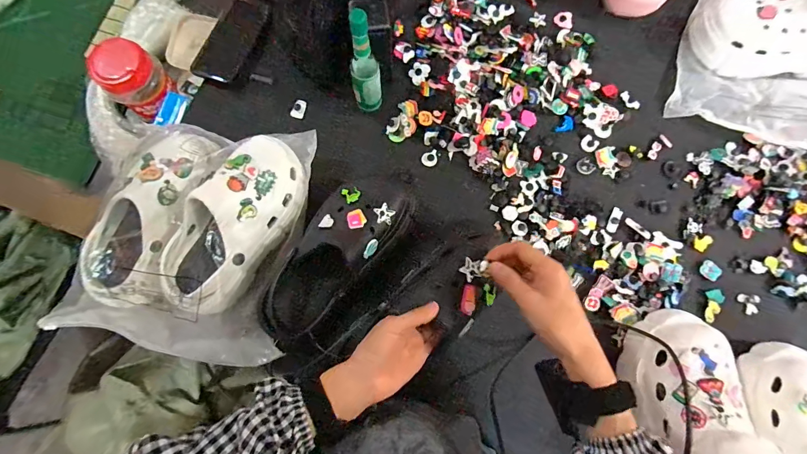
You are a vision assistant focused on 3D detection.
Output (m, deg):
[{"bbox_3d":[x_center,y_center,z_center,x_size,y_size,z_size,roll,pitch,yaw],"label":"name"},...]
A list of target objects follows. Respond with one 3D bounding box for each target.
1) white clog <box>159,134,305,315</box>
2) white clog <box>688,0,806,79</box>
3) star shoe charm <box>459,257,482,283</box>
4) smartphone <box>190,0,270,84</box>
[{"bbox_3d":[-0.218,-0.006,0.505,0.104,0.102,0.244,26,79,5],"label":"white clog"},{"bbox_3d":[0.614,-0.303,0.584,0.271,0.093,0.122,0,77,0],"label":"white clog"},{"bbox_3d":[0.080,0.050,0.441,0.024,0.004,0.028,32,79,7],"label":"star shoe charm"},{"bbox_3d":[-0.284,-0.312,0.623,0.072,0.016,0.156,29,90,-9],"label":"smartphone"}]

